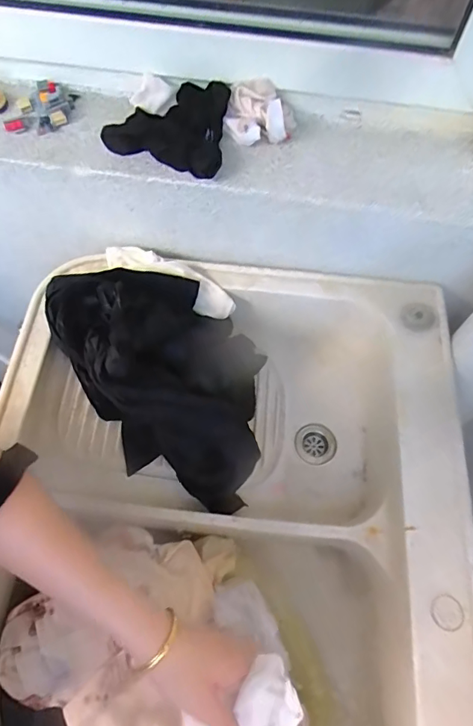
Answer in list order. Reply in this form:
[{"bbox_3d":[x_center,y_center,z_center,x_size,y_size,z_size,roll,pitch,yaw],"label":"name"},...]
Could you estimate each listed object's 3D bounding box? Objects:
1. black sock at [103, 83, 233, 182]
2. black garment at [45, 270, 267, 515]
[{"bbox_3d":[-0.086,-0.312,0.602,0.142,0.056,0.109,14,63,6],"label":"black sock"},{"bbox_3d":[-0.073,0.017,0.612,0.228,0.159,0.314,-29,67,-15],"label":"black garment"}]

